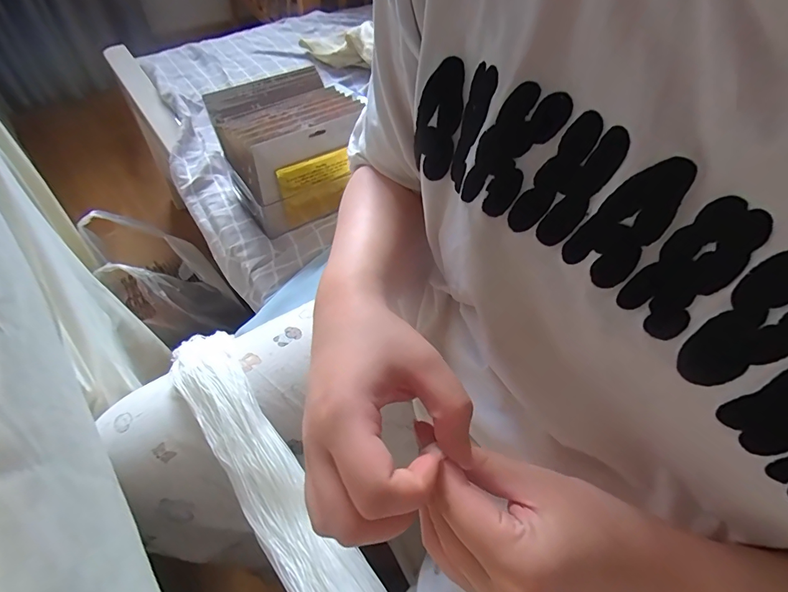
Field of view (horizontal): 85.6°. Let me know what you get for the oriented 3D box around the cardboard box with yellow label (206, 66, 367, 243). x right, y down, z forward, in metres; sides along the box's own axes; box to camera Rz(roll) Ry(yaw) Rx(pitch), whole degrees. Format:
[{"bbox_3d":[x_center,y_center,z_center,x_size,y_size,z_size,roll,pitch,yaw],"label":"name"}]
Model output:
[{"bbox_3d":[-0.166,-0.239,0.679,0.192,0.142,0.178,-27,61,-22],"label":"cardboard box with yellow label"}]

